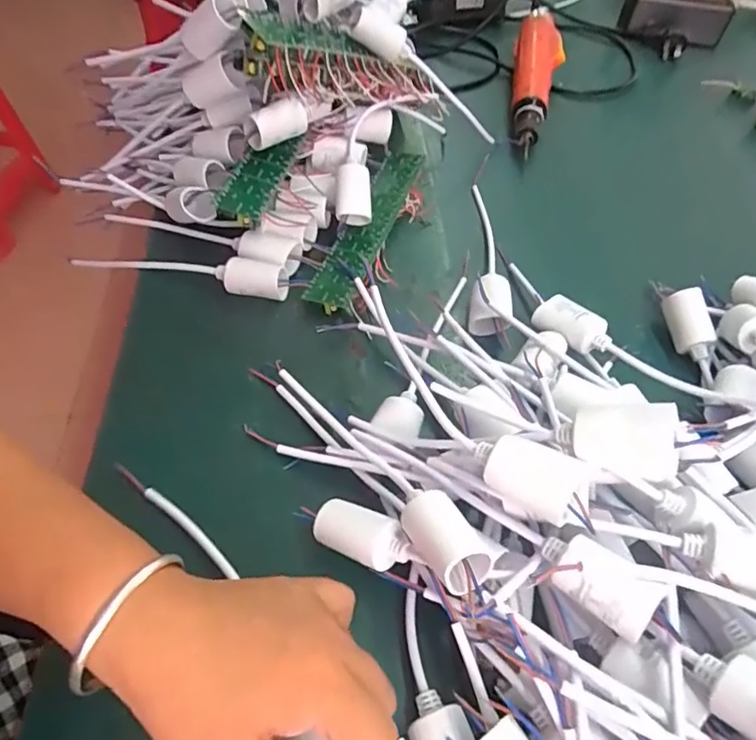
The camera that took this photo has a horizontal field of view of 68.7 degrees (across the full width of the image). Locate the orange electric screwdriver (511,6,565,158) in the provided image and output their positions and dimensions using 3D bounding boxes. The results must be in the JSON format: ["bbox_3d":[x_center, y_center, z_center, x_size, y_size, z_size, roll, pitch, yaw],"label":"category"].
[{"bbox_3d":[0.180,-0.335,0.633,0.055,0.049,0.248,11,55,5],"label":"orange electric screwdriver"}]

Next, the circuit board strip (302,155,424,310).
[{"bbox_3d":[-0.007,-0.129,0.485,0.039,0.019,0.204,18,55,10],"label":"circuit board strip"}]

